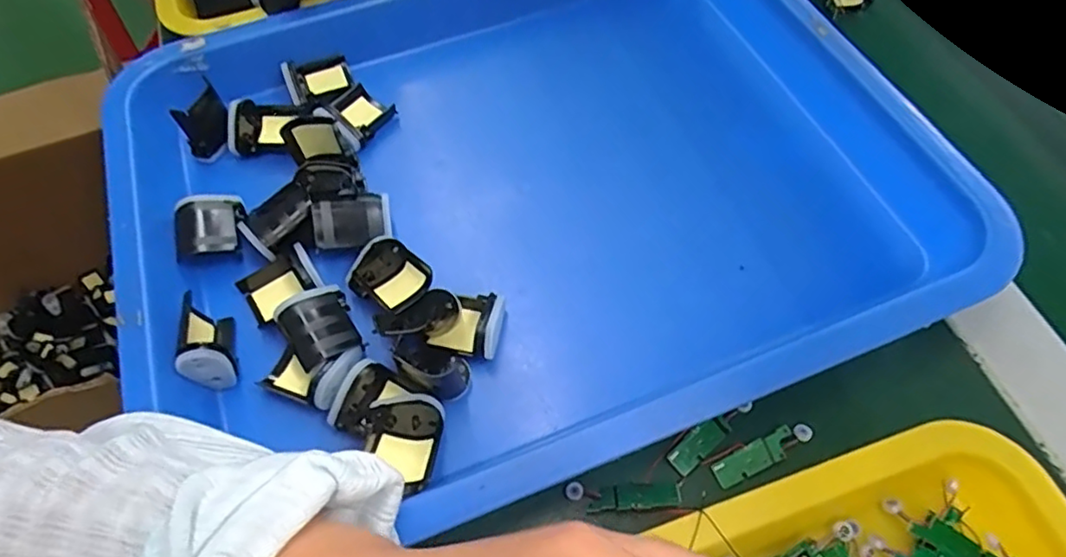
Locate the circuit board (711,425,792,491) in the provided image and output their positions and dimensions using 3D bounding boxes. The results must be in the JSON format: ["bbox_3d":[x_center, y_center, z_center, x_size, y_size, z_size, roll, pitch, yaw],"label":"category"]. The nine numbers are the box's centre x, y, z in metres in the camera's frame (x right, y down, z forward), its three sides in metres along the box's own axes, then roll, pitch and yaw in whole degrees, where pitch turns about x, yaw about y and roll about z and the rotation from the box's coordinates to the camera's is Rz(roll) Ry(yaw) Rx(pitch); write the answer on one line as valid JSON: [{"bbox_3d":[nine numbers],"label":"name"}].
[{"bbox_3d":[0.107,0.086,0.290,0.042,0.005,0.013,-24,63,-11],"label":"circuit board"}]

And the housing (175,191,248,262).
[{"bbox_3d":[-0.185,-0.030,0.345,0.035,0.016,0.039,-9,61,-3],"label":"housing"}]

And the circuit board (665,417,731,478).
[{"bbox_3d":[0.082,0.080,0.295,0.035,0.004,0.013,-38,67,-17],"label":"circuit board"}]

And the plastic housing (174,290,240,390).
[{"bbox_3d":[-0.162,0.030,0.304,0.020,0.033,0.041,-11,62,-4],"label":"plastic housing"}]

